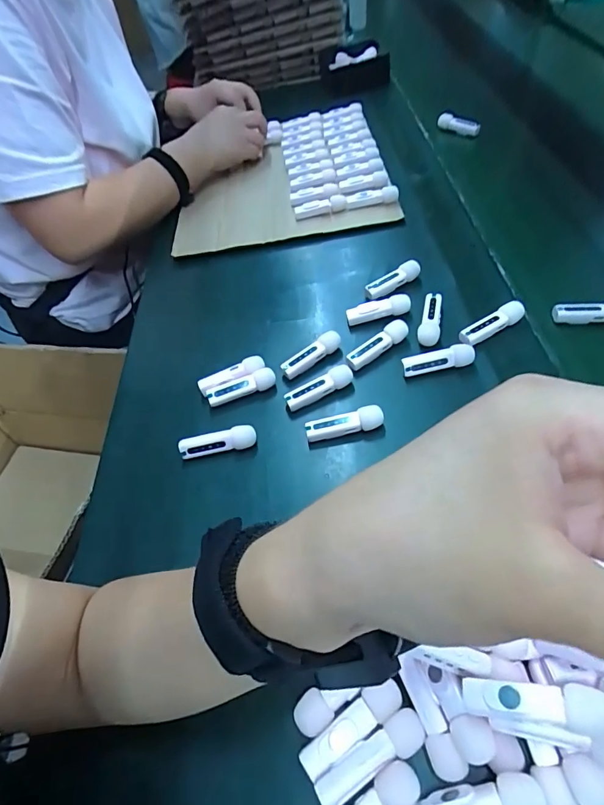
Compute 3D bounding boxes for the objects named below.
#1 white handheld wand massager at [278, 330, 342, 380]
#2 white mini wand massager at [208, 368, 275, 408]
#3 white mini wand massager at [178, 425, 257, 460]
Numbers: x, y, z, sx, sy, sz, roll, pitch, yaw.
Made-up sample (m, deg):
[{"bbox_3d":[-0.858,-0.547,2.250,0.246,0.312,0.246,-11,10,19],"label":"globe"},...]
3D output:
[{"bbox_3d":[0.009,-0.046,0.413,0.061,0.018,0.015,-35,58,-20],"label":"white handheld wand massager"},{"bbox_3d":[-0.056,-0.014,0.401,0.063,0.018,0.014,-19,54,-9],"label":"white mini wand massager"},{"bbox_3d":[-0.071,0.033,0.367,0.064,0.016,0.015,-8,53,-1],"label":"white mini wand massager"}]

